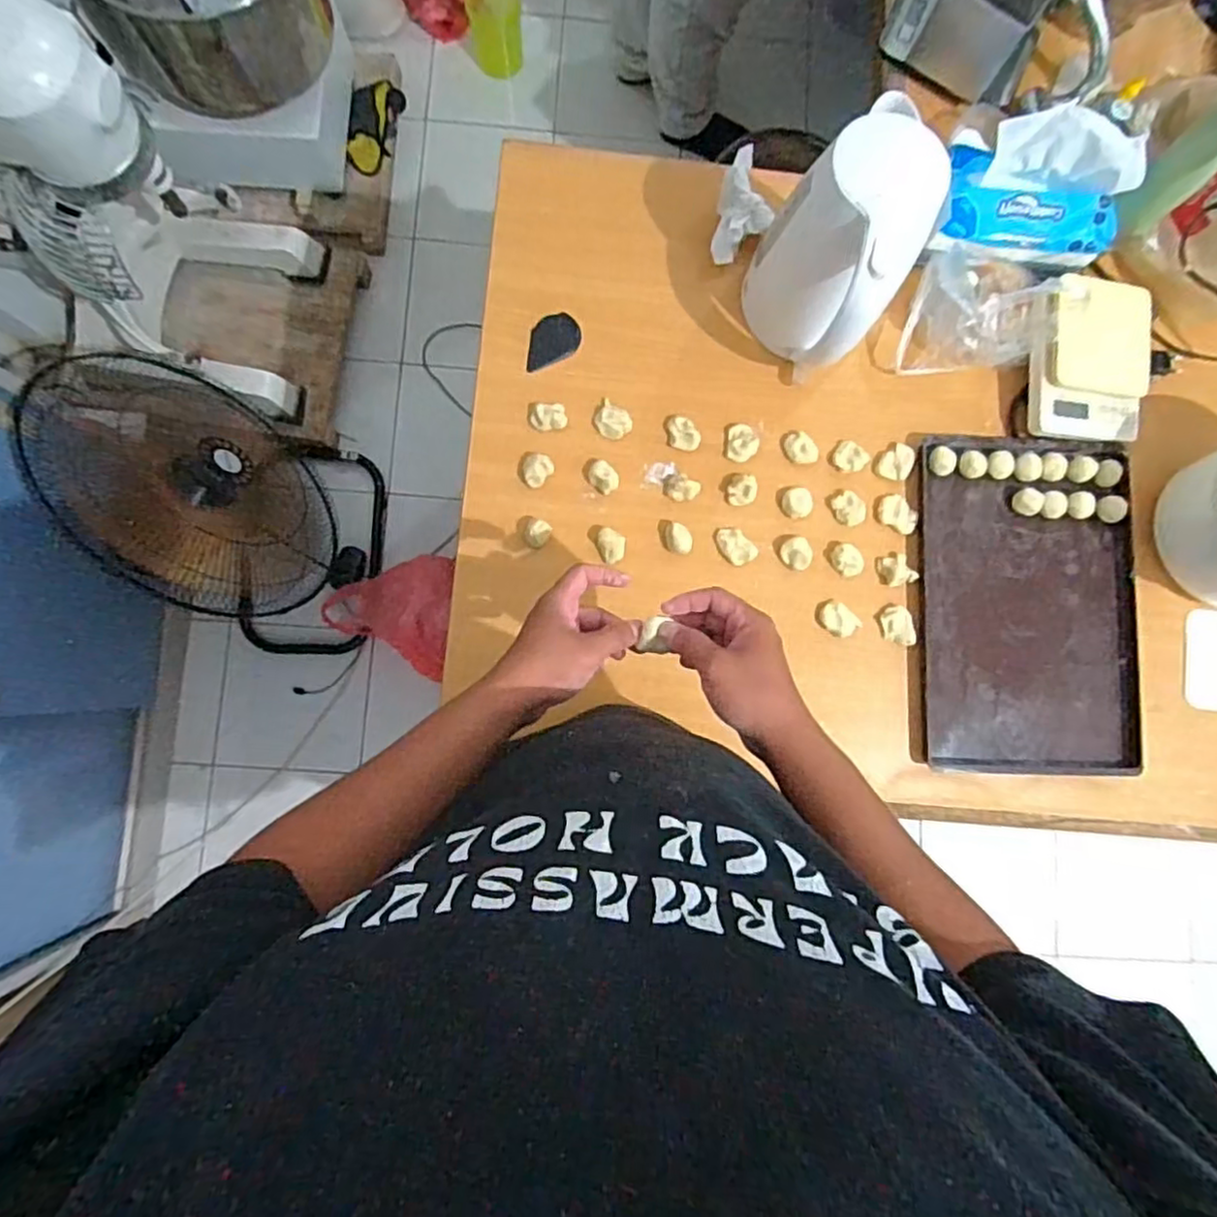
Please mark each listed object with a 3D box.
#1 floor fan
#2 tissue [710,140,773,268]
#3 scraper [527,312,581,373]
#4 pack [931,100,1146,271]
[{"bbox_3d":[-0.684,-0.185,1.209,0.396,0.486,0.518,1,84,-3],"label":"floor fan"},{"bbox_3d":[0.155,-0.450,0.763,0.062,0.053,0.111,15,84,-2],"label":"tissue"},{"bbox_3d":[-0.066,-0.304,0.769,0.073,0.004,0.052,-29,89,-11],"label":"scraper"},{"bbox_3d":[0.462,-0.451,0.724,0.184,0.107,0.108,4,84,-3],"label":"pack"}]

